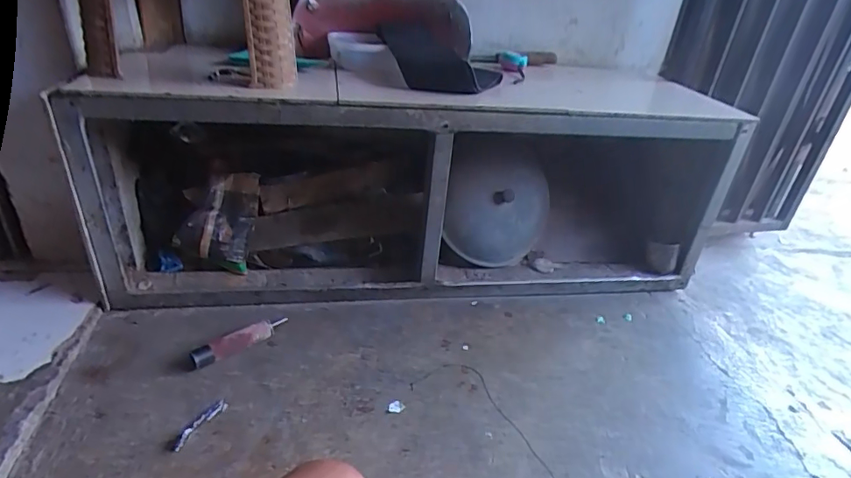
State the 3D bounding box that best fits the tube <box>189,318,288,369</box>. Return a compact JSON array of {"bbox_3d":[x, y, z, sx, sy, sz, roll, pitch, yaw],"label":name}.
[{"bbox_3d":[-0.315,0.175,0.836,0.158,0.029,0.029,-17,38,-36],"label":"tube"}]

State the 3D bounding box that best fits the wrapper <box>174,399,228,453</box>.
[{"bbox_3d":[-0.322,0.263,0.700,0.021,0.008,0.092,21,33,22],"label":"wrapper"}]

